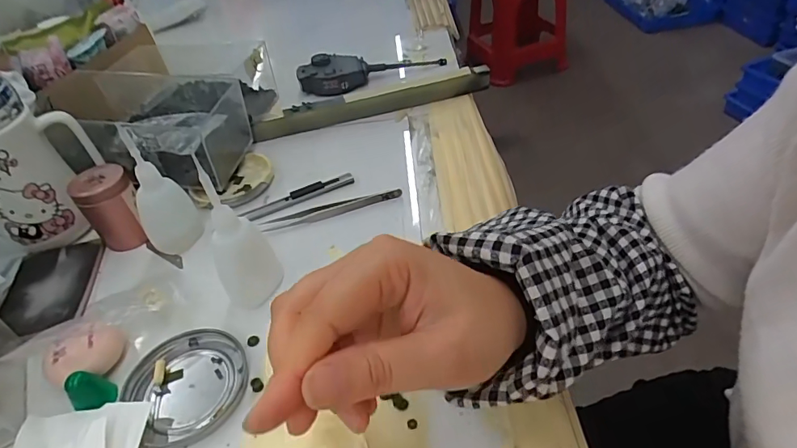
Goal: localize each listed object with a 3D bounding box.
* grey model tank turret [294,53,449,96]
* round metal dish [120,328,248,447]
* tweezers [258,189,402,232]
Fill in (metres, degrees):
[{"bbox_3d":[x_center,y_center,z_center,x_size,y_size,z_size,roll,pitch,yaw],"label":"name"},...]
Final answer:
[{"bbox_3d":[-0.033,-0.200,0.602,0.187,0.032,0.050,-12,43,-5],"label":"grey model tank turret"},{"bbox_3d":[-0.138,0.104,0.313,0.077,0.012,0.072,-4,43,4],"label":"round metal dish"},{"bbox_3d":[-0.060,-0.014,0.421,0.127,0.007,0.012,-12,43,-5],"label":"tweezers"}]

